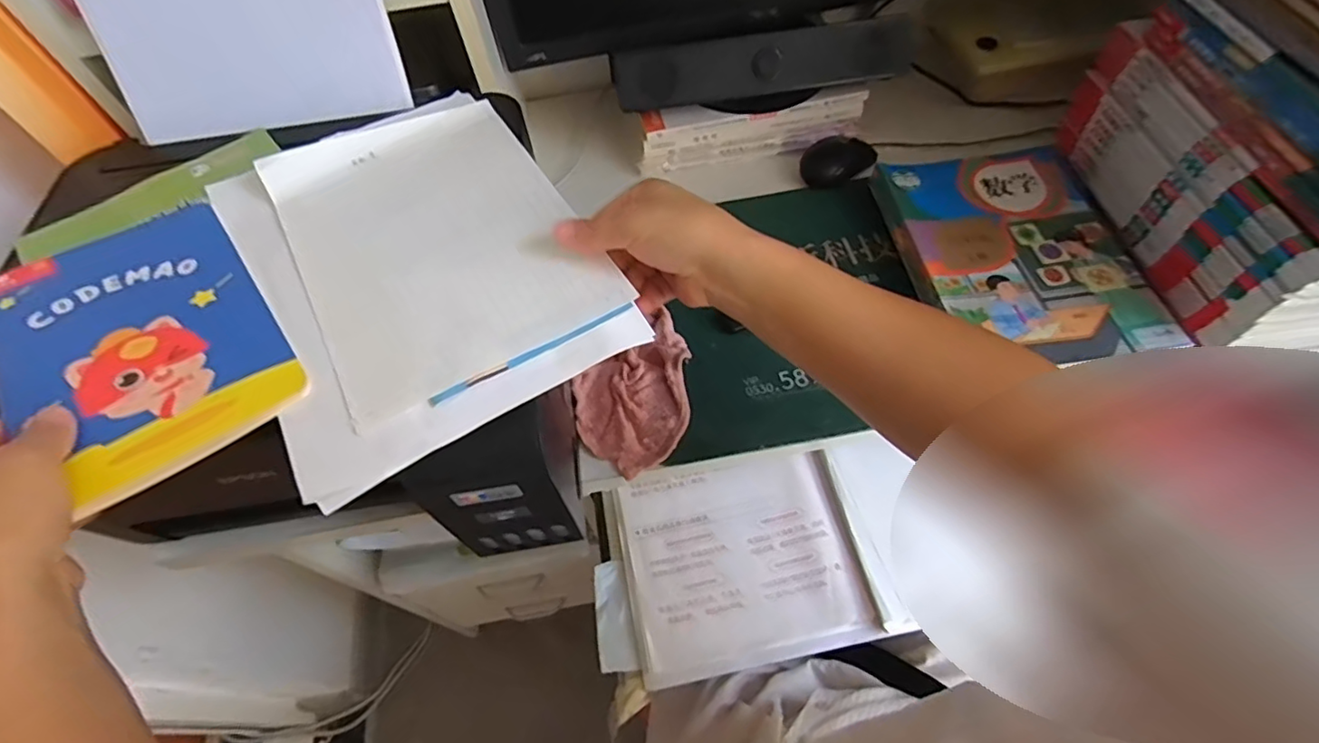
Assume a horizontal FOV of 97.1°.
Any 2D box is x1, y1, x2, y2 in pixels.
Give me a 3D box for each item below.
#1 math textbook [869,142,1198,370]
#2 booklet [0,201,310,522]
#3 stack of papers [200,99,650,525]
[{"bbox_3d":[0.345,-0.118,0.555,0.211,0.023,0.261,-8,59,-2],"label":"math textbook"},{"bbox_3d":[-0.318,-0.022,0.357,0.136,0.007,0.213,-34,62,-24],"label":"booklet"},{"bbox_3d":[-0.165,-0.081,0.394,0.207,0.013,0.291,-29,61,-16],"label":"stack of papers"}]

